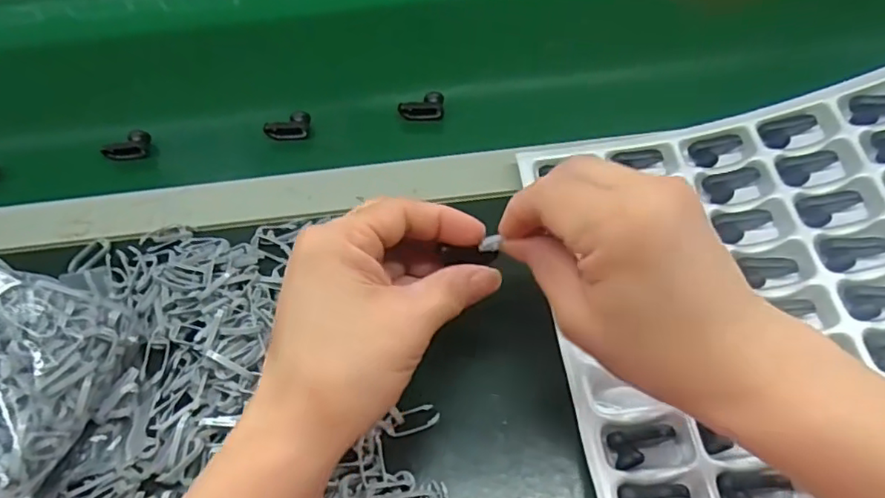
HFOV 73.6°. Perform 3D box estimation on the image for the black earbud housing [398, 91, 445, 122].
[{"bbox_3d":[-0.016,-0.113,0.471,0.035,0.016,0.016,-4,58,1],"label":"black earbud housing"}]

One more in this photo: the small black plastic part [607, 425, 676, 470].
[{"bbox_3d":[0.107,0.104,0.311,0.035,0.008,0.018,-6,58,0],"label":"small black plastic part"}]

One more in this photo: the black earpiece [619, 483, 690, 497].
[{"bbox_3d":[0.107,0.128,0.296,0.035,0.005,0.020,-3,58,2],"label":"black earpiece"}]

